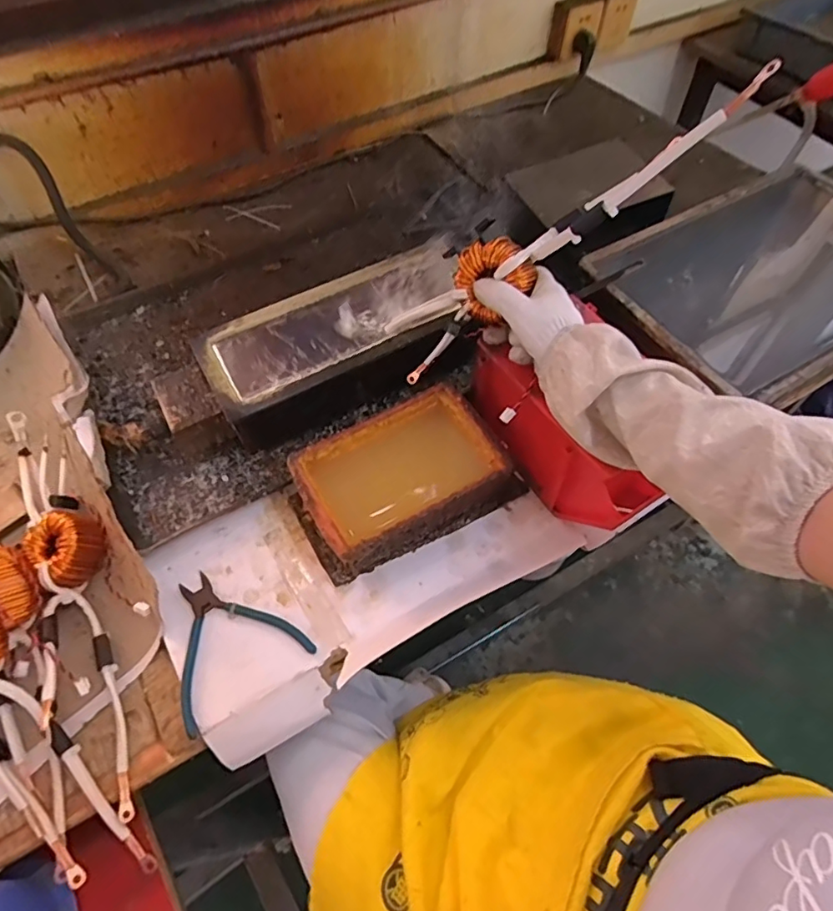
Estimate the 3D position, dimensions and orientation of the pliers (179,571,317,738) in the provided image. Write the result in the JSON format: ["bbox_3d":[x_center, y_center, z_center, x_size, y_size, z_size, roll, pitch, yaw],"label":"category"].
[{"bbox_3d":[-0.185,0.170,0.528,0.125,0.006,0.133,-30,62,-17],"label":"pliers"}]

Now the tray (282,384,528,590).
[{"bbox_3d":[-0.014,0.023,0.579,0.228,0.065,0.136,-25,61,-14],"label":"tray"}]

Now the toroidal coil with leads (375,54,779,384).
[{"bbox_3d":[0.108,-0.193,0.511,0.056,0.375,0.064,30,51,-32],"label":"toroidal coil with leads"}]

